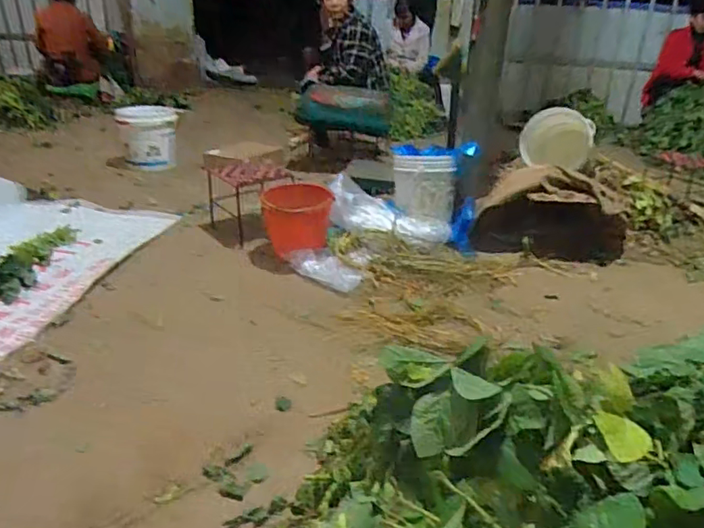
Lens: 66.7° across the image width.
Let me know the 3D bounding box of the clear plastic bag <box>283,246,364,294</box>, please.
[{"bbox_3d":[-0.091,0.007,1.728,0.138,0.051,0.274,-19,33,-41],"label":"clear plastic bag"}]

